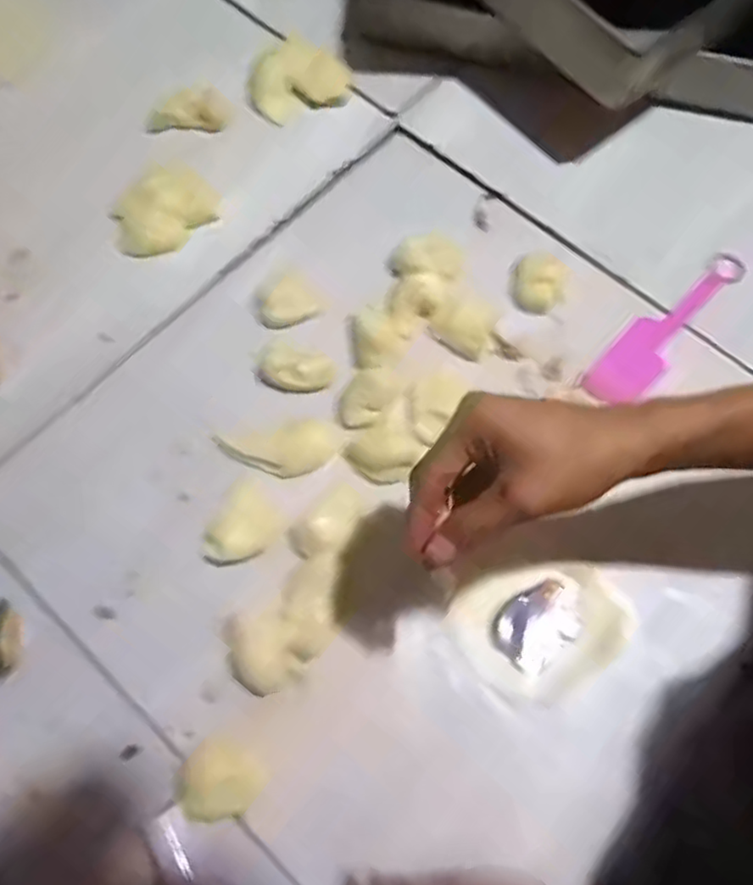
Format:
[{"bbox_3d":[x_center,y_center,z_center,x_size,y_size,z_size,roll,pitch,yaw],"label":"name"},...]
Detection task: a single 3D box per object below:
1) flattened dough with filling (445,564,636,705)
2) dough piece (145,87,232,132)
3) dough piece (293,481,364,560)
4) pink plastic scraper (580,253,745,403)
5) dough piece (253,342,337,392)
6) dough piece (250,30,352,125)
[{"bbox_3d":[0.113,0.123,0.459,0.110,0.005,0.090,-30,73,-11],"label":"flattened dough with filling"},{"bbox_3d":[-0.169,-0.295,0.594,0.074,0.020,0.031,-11,70,-5],"label":"dough piece"},{"bbox_3d":[-0.033,0.057,0.468,0.054,0.019,0.030,-40,75,-14],"label":"dough piece"},{"bbox_3d":[0.238,-0.096,0.548,0.042,0.011,0.175,41,74,13],"label":"pink plastic scraper"},{"bbox_3d":[-0.063,-0.058,0.516,0.059,0.008,0.037,14,70,5],"label":"dough piece"},{"bbox_3d":[-0.072,-0.336,0.614,0.092,0.021,0.075,-18,71,-7],"label":"dough piece"}]

